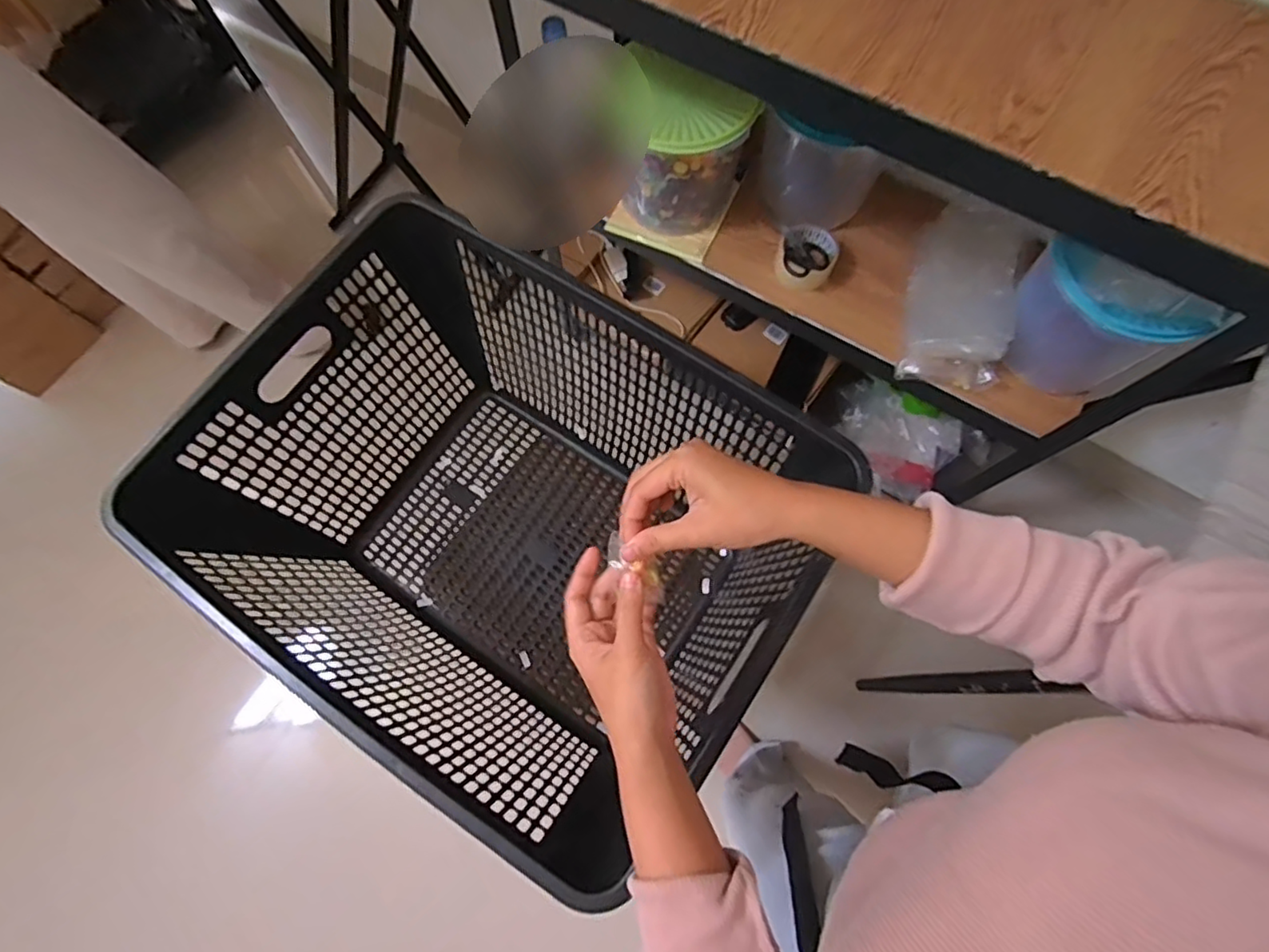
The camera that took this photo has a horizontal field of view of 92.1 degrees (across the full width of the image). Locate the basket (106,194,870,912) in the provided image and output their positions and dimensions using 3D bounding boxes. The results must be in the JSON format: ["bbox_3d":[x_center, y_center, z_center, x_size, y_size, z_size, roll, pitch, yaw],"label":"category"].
[{"bbox_3d":[-0.133,0.055,0.684,0.556,0.327,0.424,31,76,10],"label":"basket"}]

